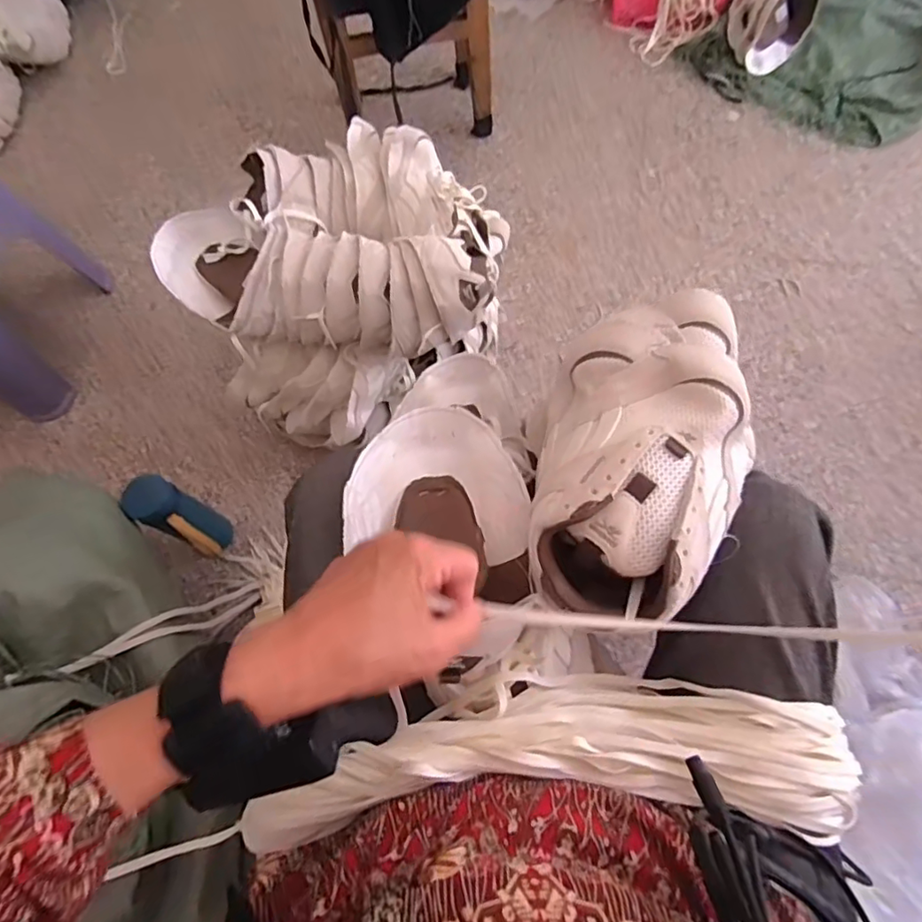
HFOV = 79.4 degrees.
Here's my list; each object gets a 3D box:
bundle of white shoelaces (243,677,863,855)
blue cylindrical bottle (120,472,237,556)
[{"bbox_3d":[0.062,0.218,0.405,0.423,0.052,0.100,-3,68,3],"label":"bundle of white shoelaces"},{"bbox_3d":[-0.388,0.098,0.827,0.119,0.207,0.066,24,72,11],"label":"blue cylindrical bottle"}]

